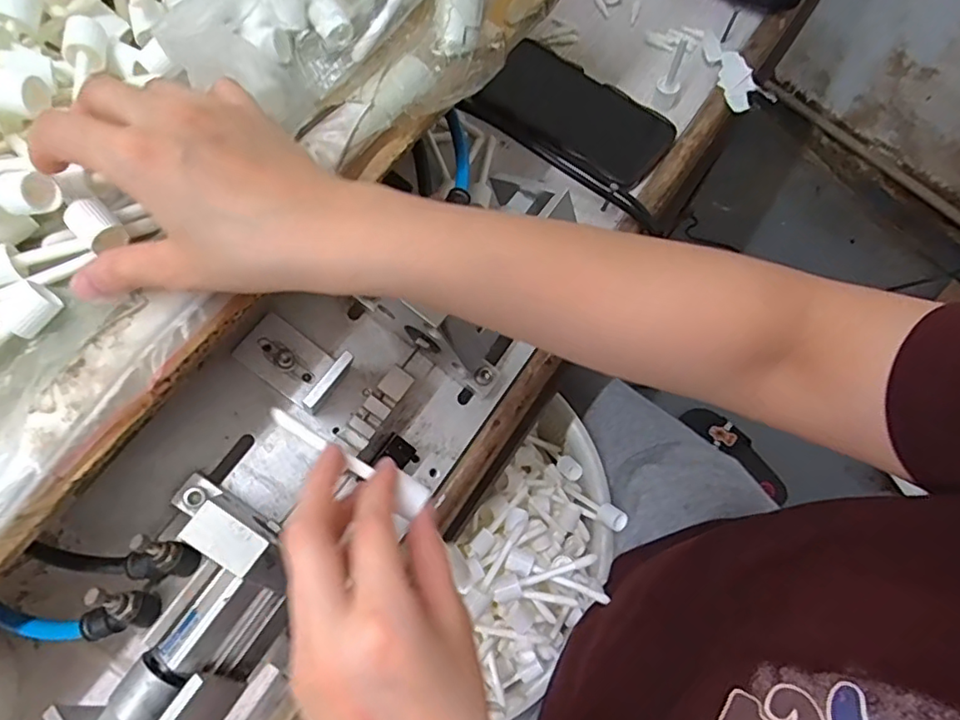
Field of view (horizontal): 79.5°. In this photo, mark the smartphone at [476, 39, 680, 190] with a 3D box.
[{"bbox_3d":[0.081,-0.211,0.489,0.162,0.011,0.080,37,74,12],"label":"smartphone"}]

